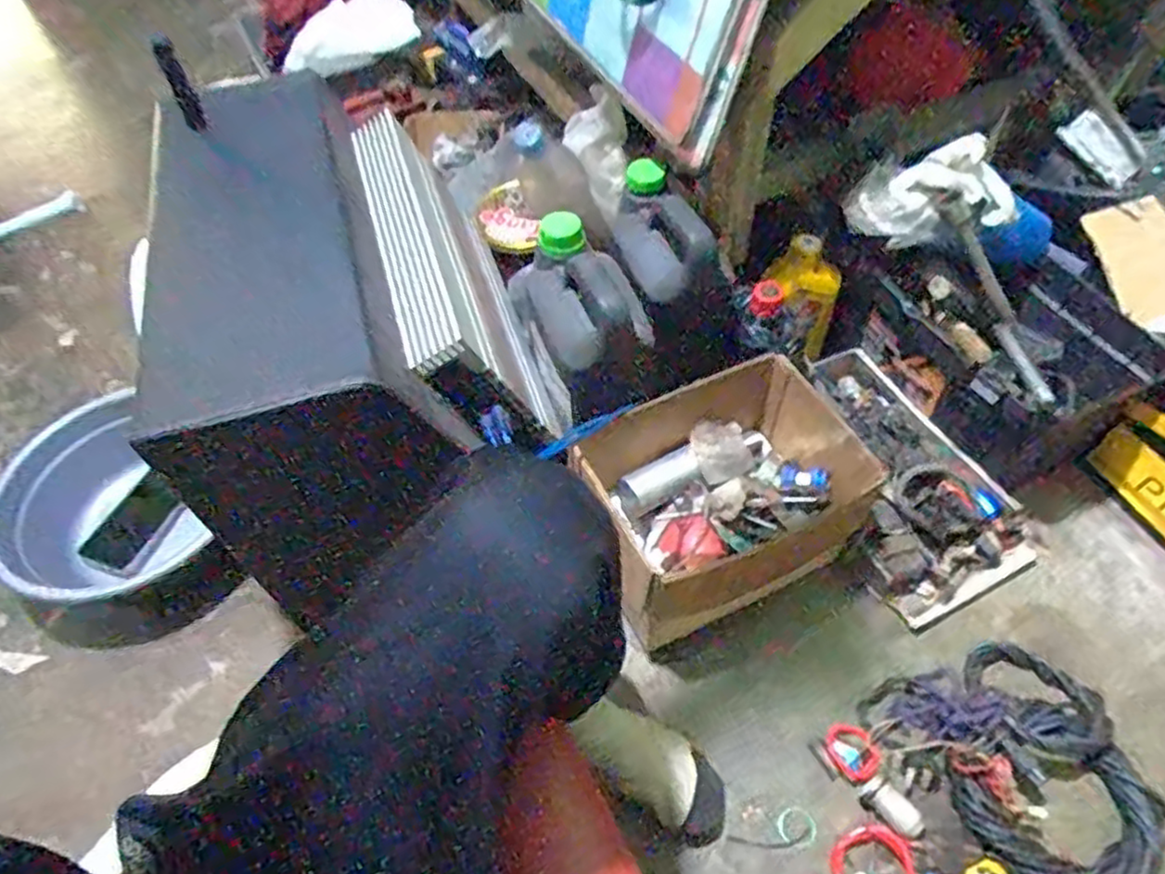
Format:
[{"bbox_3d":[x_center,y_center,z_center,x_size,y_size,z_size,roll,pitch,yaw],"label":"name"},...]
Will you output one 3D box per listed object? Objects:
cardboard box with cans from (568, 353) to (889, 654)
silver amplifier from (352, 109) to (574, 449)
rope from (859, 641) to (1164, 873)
[{"bbox_3d":[0.164,0.065,0.849,0.315,0.149,0.228,-20,55,-12],"label":"cardboard box with cans"},{"bbox_3d":[-0.125,-0.166,0.800,0.069,0.255,0.364,-27,59,15],"label":"silver amplifier"},{"bbox_3d":[0.455,0.318,0.716,0.198,0.048,0.254,-28,57,-17],"label":"rope"}]

